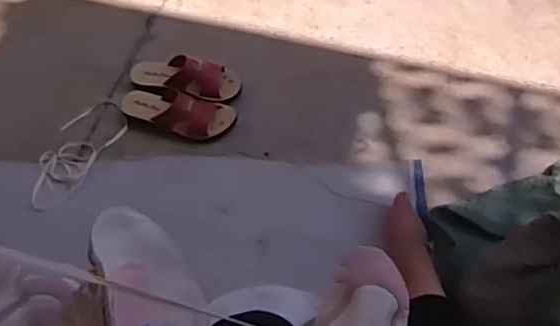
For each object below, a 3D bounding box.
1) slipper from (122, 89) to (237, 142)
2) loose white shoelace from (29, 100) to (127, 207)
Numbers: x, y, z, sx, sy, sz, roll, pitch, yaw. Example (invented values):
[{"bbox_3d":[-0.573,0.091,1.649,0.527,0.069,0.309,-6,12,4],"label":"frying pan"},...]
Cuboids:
[{"bbox_3d":[-0.203,-0.106,1.140,0.220,0.078,0.090,16,59,10],"label":"slipper"},{"bbox_3d":[-0.402,-0.024,1.152,0.113,0.011,0.265,25,61,16],"label":"loose white shoelace"}]

